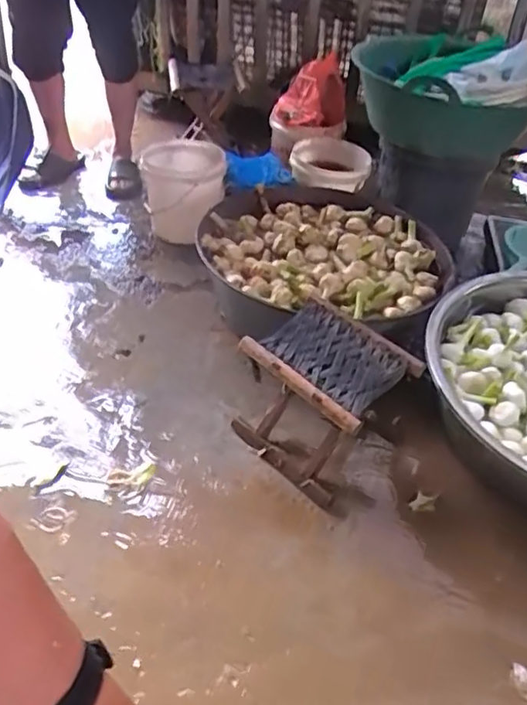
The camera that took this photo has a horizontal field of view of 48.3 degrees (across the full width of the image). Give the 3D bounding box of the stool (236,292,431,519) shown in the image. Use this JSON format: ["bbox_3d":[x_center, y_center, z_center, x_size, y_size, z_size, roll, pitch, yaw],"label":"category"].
[{"bbox_3d":[0.118,0.094,1.160,0.235,0.258,0.272,-32,54,-31],"label":"stool"}]

